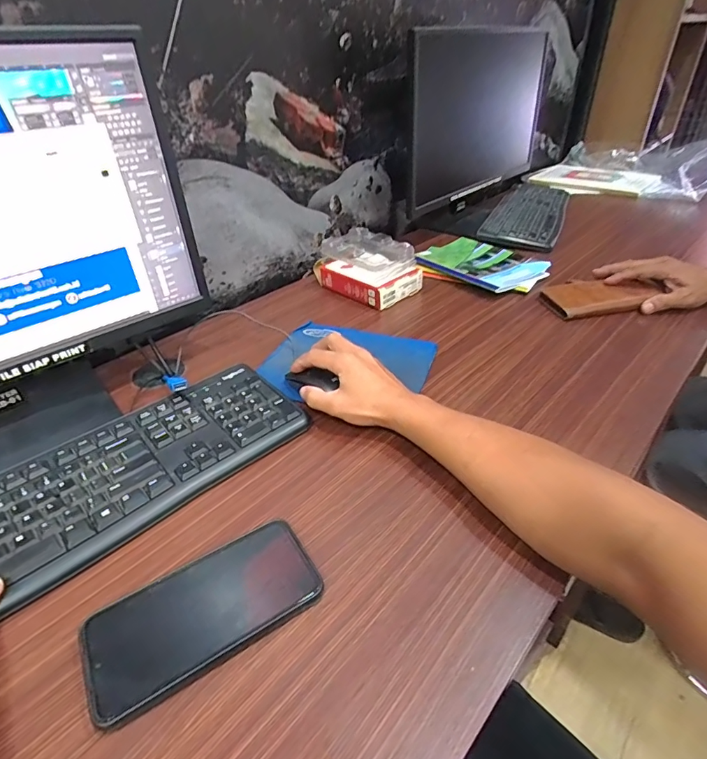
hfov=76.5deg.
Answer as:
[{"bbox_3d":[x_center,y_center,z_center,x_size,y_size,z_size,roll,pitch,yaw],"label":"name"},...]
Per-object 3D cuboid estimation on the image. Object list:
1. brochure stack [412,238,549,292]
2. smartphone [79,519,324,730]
[{"bbox_3d":[0.218,-0.210,0.802,0.168,0.020,0.225,-30,45,-32],"label":"brochure stack"},{"bbox_3d":[-0.108,0.168,0.331,0.160,0.016,0.074,-22,41,-25],"label":"smartphone"}]

